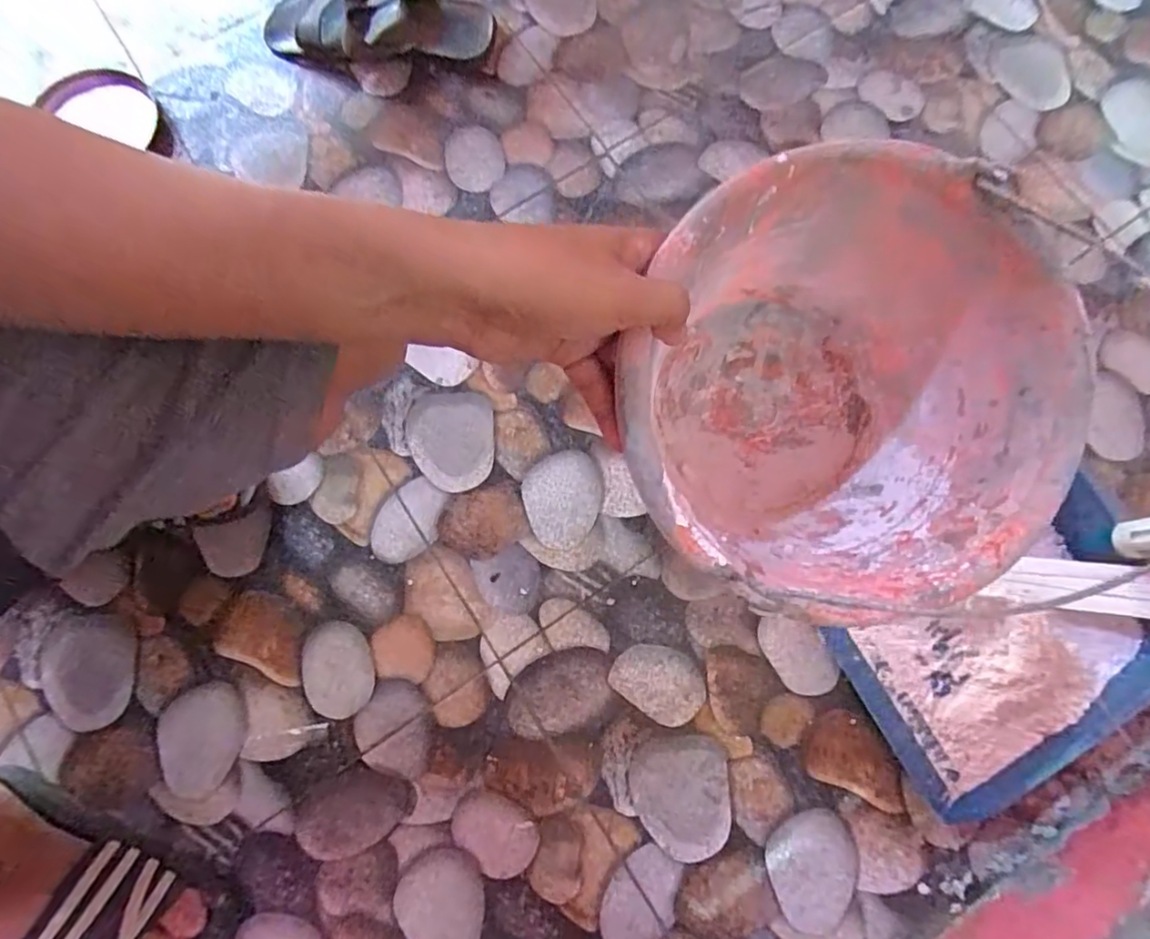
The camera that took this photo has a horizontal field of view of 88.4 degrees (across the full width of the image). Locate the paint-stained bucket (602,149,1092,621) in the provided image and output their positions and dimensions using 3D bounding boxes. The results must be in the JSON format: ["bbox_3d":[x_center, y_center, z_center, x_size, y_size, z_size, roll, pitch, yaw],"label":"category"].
[{"bbox_3d":[0.143,-0.028,0.366,0.230,0.193,0.226,0,78,-1],"label":"paint-stained bucket"}]

